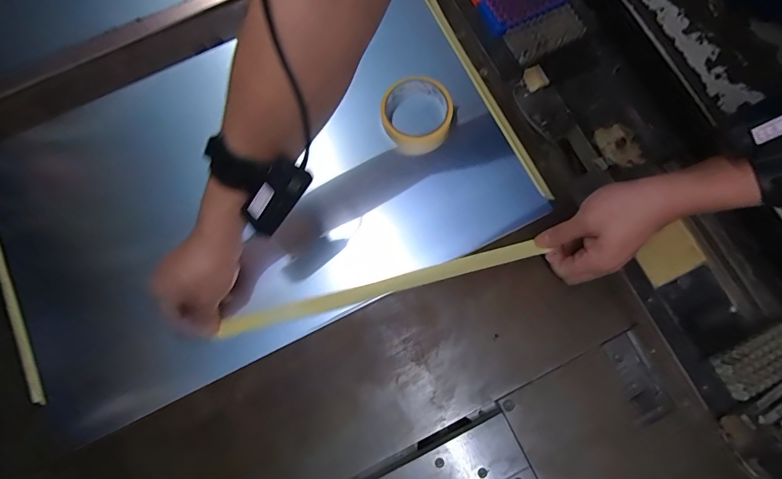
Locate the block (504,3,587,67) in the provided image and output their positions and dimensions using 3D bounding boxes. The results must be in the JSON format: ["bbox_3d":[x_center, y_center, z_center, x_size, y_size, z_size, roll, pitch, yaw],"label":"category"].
[{"bbox_3d":[0.208,-0.278,0.527,0.102,0.014,0.050,-27,80,-4],"label":"block"}]

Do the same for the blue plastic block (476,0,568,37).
[{"bbox_3d":[0.180,-0.325,0.535,0.114,0.012,0.055,-27,80,-4],"label":"blue plastic block"}]

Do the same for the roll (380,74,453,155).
[{"bbox_3d":[0.034,-0.161,0.508,0.091,0.044,0.083,0,79,1],"label":"roll"}]

